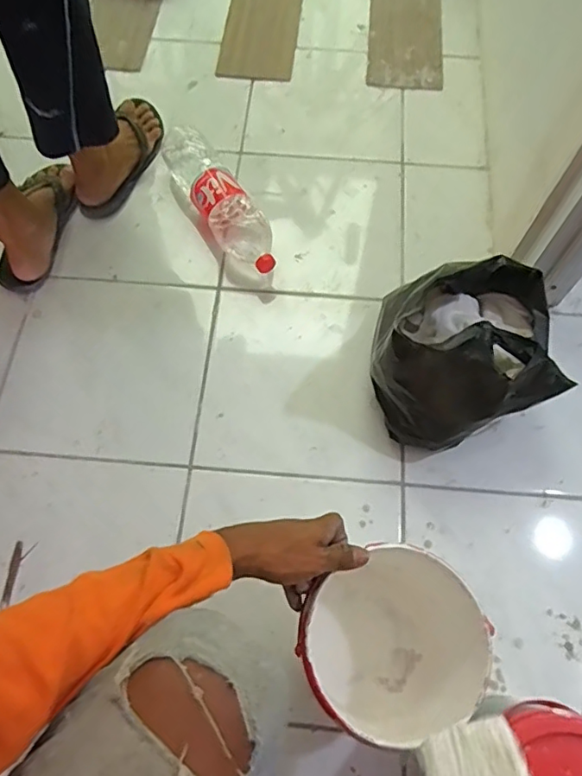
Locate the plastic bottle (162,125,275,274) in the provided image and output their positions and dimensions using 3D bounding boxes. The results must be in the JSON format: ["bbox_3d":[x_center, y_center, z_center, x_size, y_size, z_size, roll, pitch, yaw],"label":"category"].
[{"bbox_3d":[-0.122,-0.320,0.904,0.086,0.081,0.332,-28,69,-11],"label":"plastic bottle"}]

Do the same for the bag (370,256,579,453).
[{"bbox_3d":[0.233,-0.043,0.724,0.232,0.197,0.234,7,66,1],"label":"bag"}]

